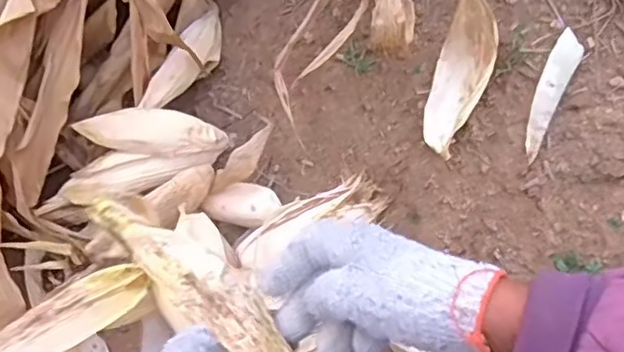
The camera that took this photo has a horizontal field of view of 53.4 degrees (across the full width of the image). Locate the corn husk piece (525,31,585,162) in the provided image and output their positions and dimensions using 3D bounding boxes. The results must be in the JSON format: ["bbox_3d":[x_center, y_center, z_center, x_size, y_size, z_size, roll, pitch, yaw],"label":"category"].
[{"bbox_3d":[0.283,-0.098,0.730,0.033,0.019,0.159,21,85,13],"label":"corn husk piece"}]

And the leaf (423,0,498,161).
[{"bbox_3d":[0.187,-0.126,0.773,0.064,0.057,0.208,15,86,10],"label":"leaf"}]

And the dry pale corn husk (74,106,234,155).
[{"bbox_3d":[-0.226,-0.062,0.872,0.197,0.052,0.069,-1,60,1],"label":"dry pale corn husk"}]

